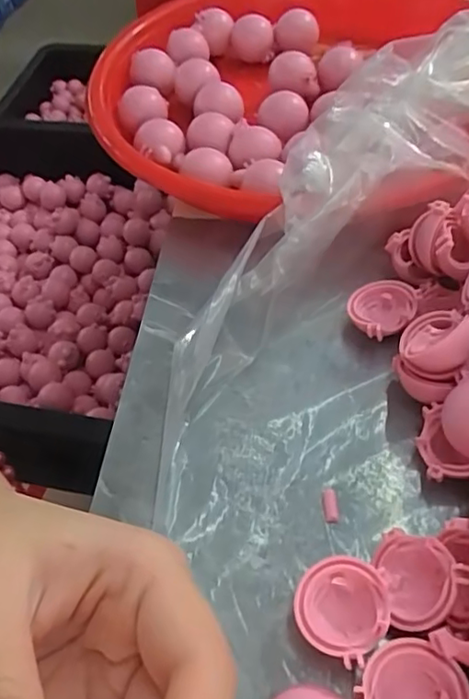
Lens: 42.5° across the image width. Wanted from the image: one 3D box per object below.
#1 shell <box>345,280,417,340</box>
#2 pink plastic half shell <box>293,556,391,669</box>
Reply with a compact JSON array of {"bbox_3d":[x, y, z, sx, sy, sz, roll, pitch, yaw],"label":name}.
[{"bbox_3d":[0.064,-0.016,0.266,0.028,0.016,0.029,7,54,11],"label":"shell"},{"bbox_3d":[0.034,0.083,0.193,0.028,0.016,0.029,14,55,15],"label":"pink plastic half shell"}]

